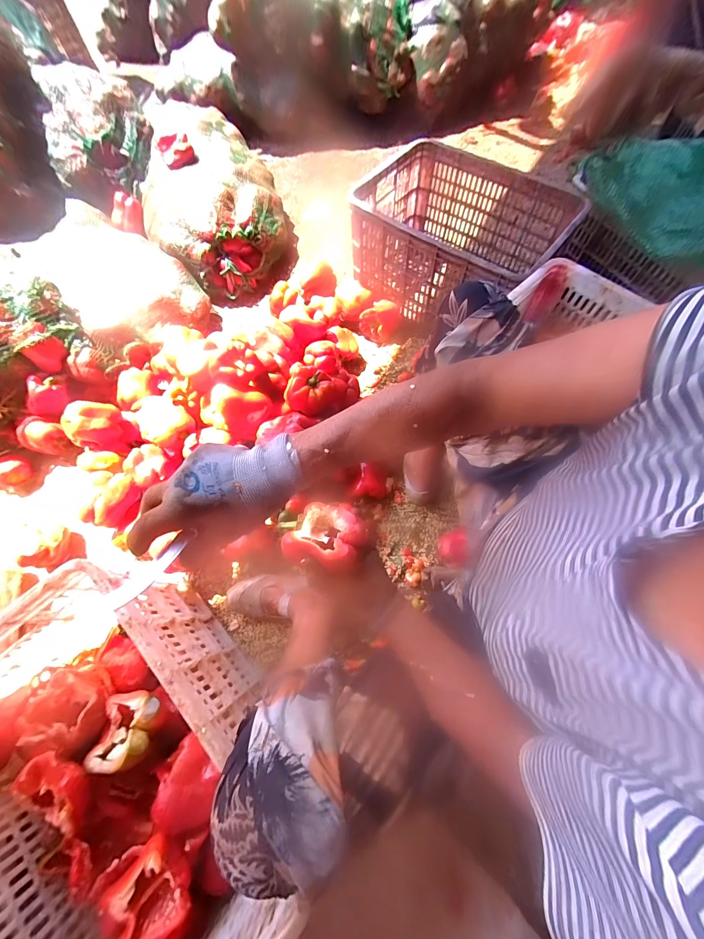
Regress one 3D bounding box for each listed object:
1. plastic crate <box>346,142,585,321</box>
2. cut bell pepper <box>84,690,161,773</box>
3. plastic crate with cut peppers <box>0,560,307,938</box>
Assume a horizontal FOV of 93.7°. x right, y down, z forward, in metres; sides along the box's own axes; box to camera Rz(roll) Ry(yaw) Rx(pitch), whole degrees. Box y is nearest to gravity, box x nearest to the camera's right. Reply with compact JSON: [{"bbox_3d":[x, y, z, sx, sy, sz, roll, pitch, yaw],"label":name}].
[{"bbox_3d":[0.291,-0.630,0.937,0.497,0.253,0.390,35,73,15],"label":"plastic crate"},{"bbox_3d":[-0.351,0.413,0.522,0.080,0.048,0.096,3,44,-6],"label":"cut bell pepper"},{"bbox_3d":[-0.334,0.448,0.487,0.350,0.271,0.498,-41,72,-14],"label":"plastic crate with cut peppers"}]

